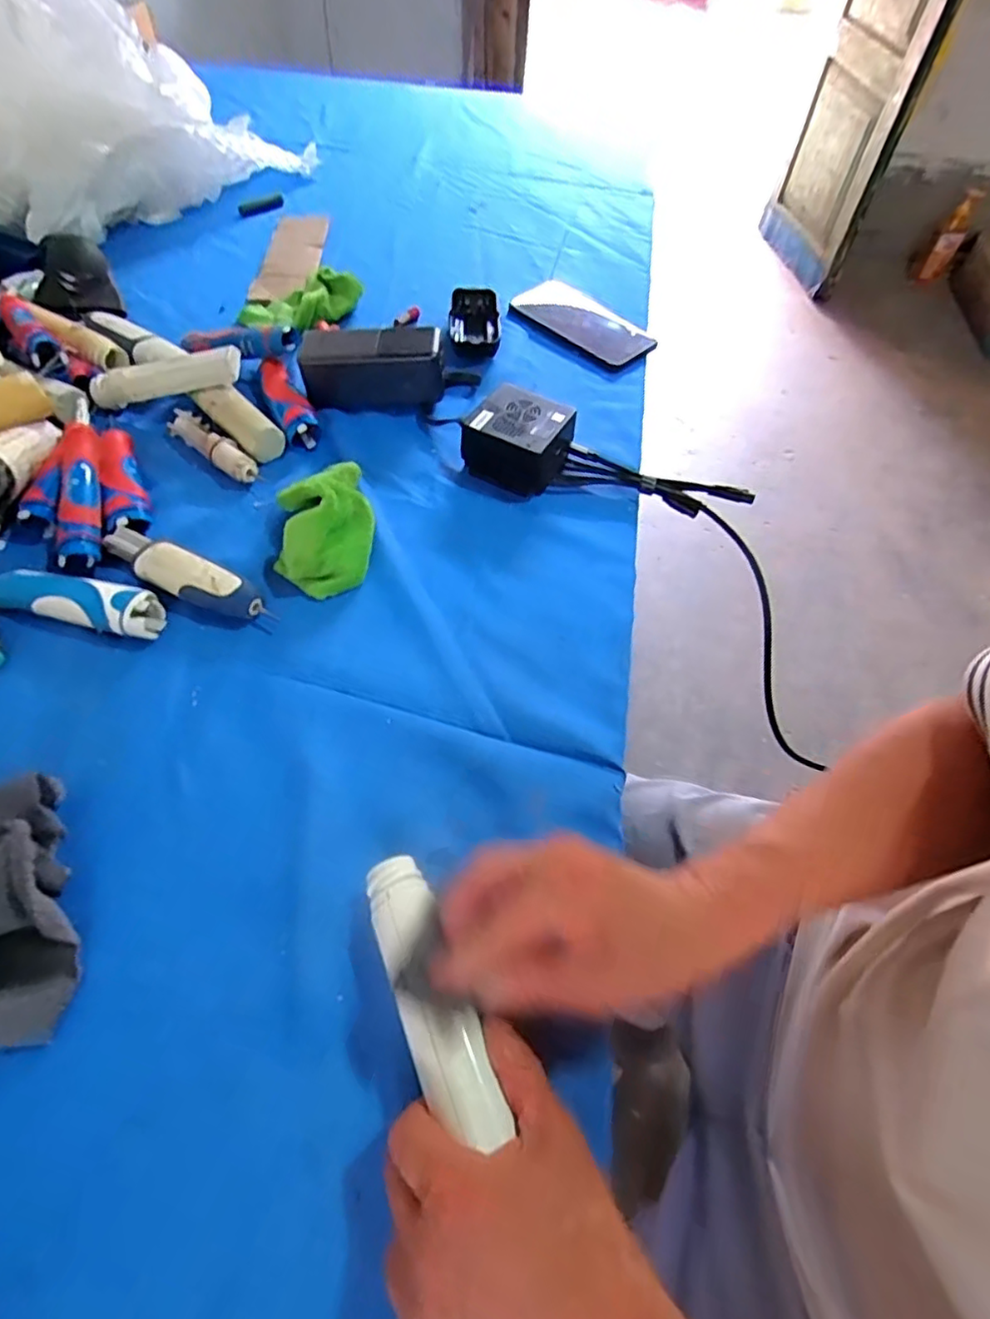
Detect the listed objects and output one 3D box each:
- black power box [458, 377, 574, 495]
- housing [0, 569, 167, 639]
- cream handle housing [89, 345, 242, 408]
[{"bbox_3d":[0.022,-0.190,0.528,0.080,0.050,0.074,28,60,15],"label":"black power box"},{"bbox_3d":[-0.302,-0.042,0.430,0.134,0.024,0.032,11,57,5],"label":"housing"},{"bbox_3d":[-0.293,-0.251,0.541,0.139,0.028,0.021,-8,57,8],"label":"cream handle housing"}]

